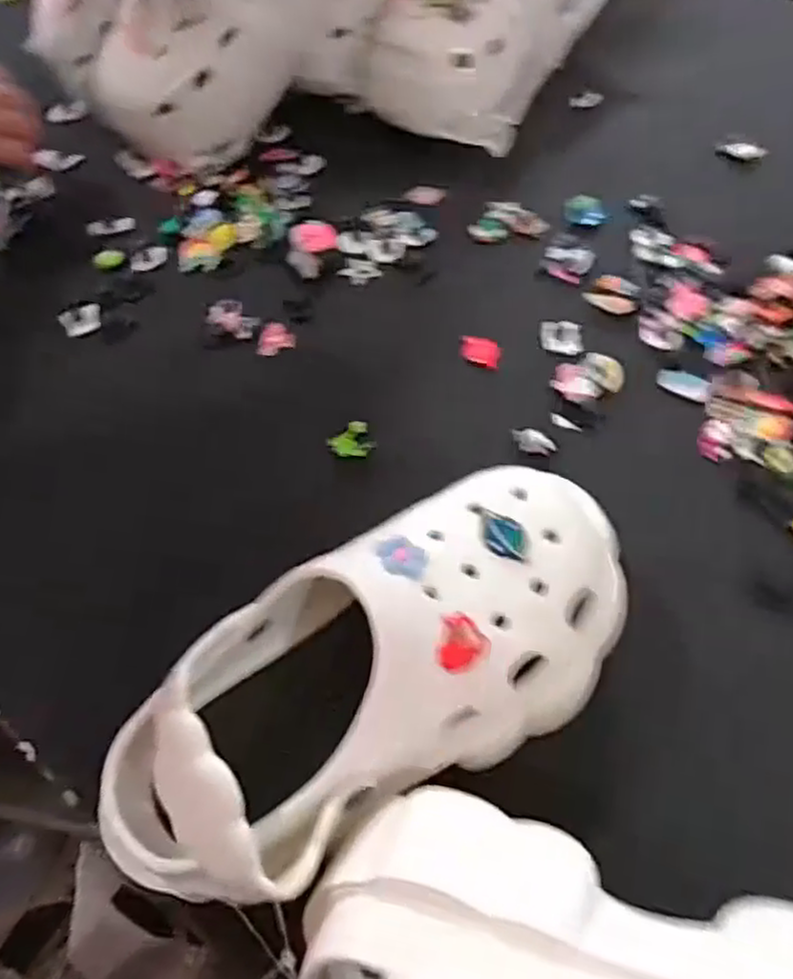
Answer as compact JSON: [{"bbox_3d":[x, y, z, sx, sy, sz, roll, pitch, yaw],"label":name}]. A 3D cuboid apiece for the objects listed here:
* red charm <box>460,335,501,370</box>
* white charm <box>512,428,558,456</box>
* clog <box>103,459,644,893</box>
[{"bbox_3d":[0.058,-0.096,0.510,0.027,0.004,0.029,5,58,4],"label":"red charm"},{"bbox_3d":[0.087,-0.030,0.462,0.028,0.004,0.016,11,75,4],"label":"white charm"},{"bbox_3d":[0.000,0.085,0.340,0.267,0.098,0.112,-29,61,-16],"label":"clog"}]

